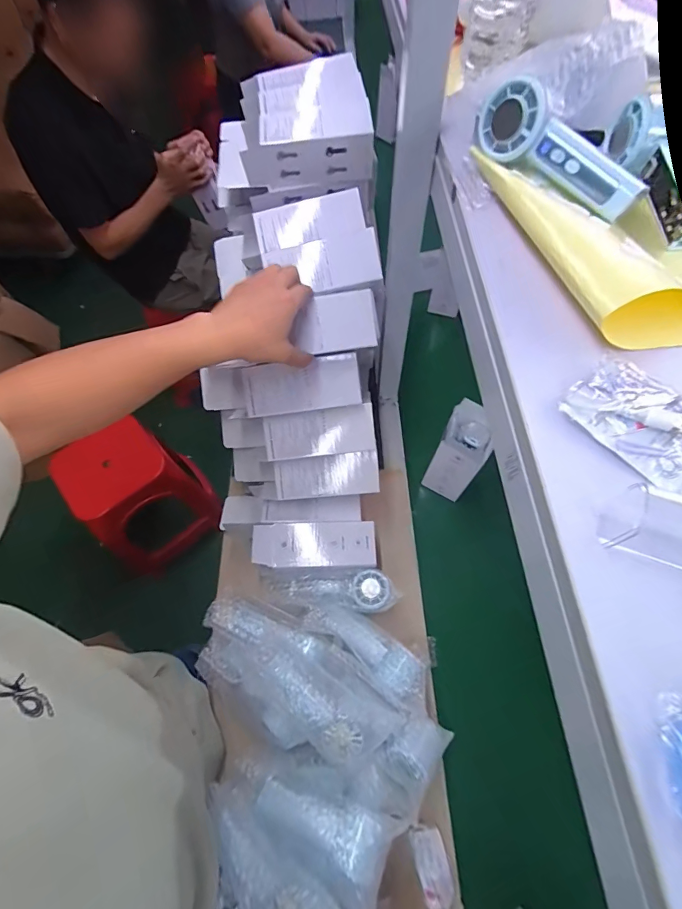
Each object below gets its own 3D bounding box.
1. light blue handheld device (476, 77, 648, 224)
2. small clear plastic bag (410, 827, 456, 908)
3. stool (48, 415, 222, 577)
[{"bbox_3d":[0.183,-0.257,0.329,0.031,0.055,0.149,-38,68,-17],"label":"light blue handheld device"},{"bbox_3d":[0.113,0.507,0.480,0.037,0.018,0.072,-11,63,-5],"label":"small clear plastic bag"},{"bbox_3d":[-0.635,0.136,1.296,0.345,0.398,0.342,-38,68,-17],"label":"stool"}]

